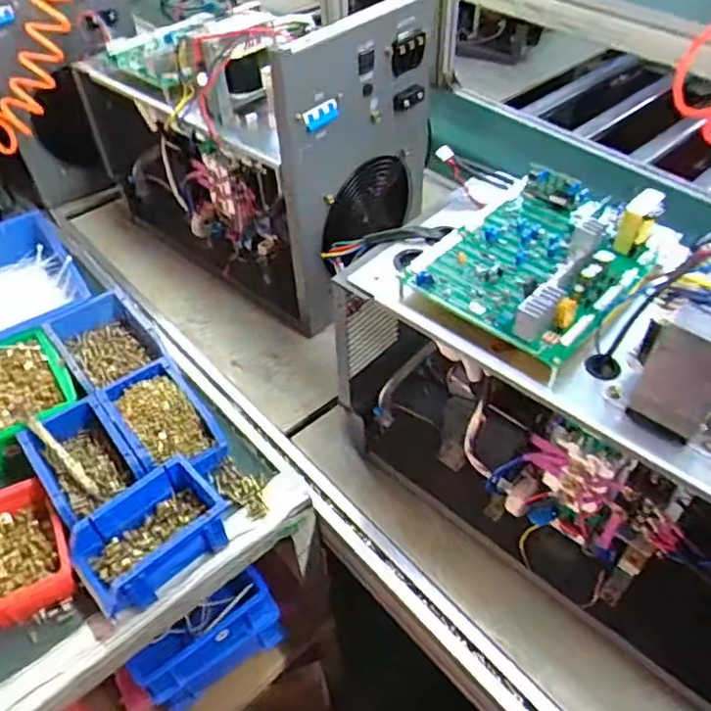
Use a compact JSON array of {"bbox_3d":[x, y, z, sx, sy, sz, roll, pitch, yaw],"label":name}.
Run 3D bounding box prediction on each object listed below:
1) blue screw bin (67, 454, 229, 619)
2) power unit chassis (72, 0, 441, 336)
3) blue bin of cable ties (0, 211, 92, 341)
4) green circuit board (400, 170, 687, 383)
[{"bbox_3d":[-0.232,0.197,0.708,0.165,0.055,0.117,-34,55,-26],"label":"blue screw bin"},{"bbox_3d":[-0.174,-0.368,1.040,0.540,0.445,0.287,35,57,29],"label":"power unit chassis"},{"bbox_3d":[-0.567,-0.116,1.007,0.212,0.066,0.308,-29,53,-23],"label":"blue bin of cable ties"},{"bbox_3d":[0.189,-0.110,0.613,0.248,0.056,0.197,-31,54,-24],"label":"green circuit board"}]

